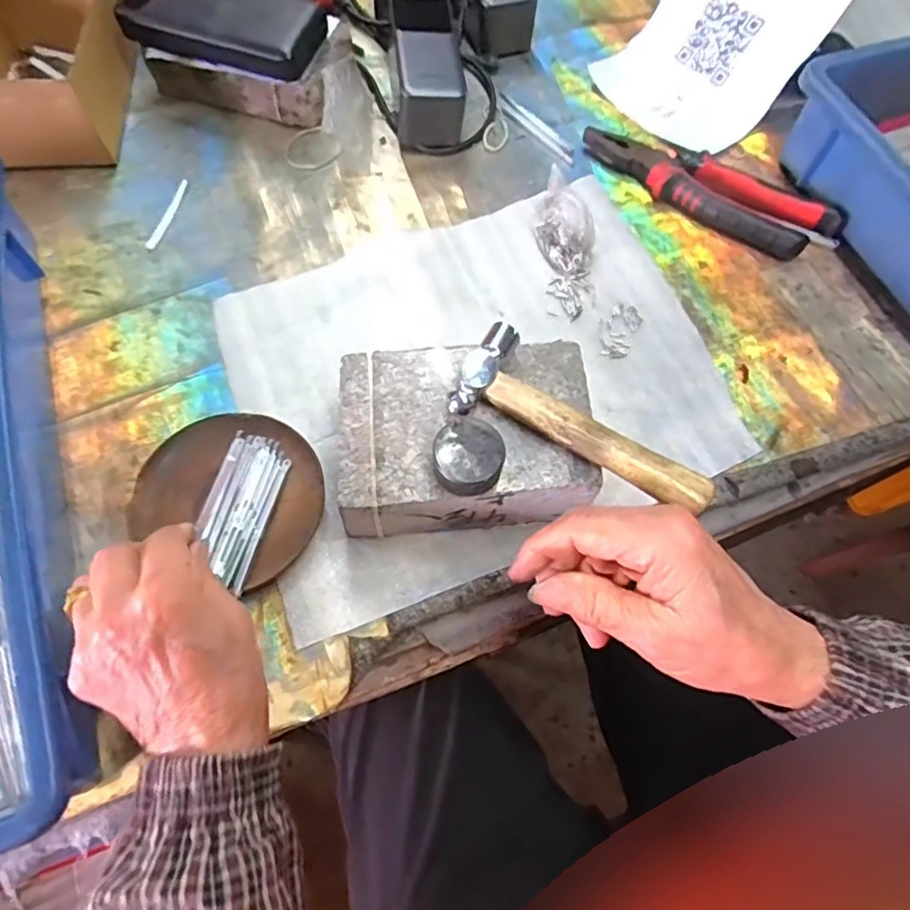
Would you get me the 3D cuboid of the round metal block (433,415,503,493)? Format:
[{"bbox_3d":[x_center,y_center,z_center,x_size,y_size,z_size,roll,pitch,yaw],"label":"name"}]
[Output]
[{"bbox_3d":[0.007,0.001,0.323,0.036,0.020,0.038,1,66,-3],"label":"round metal block"}]

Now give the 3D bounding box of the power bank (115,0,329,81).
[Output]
[{"bbox_3d":[-0.191,-0.366,0.500,0.160,0.021,0.087,19,67,5],"label":"power bank"}]

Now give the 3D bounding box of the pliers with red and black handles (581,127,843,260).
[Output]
[{"bbox_3d":[0.207,-0.224,0.499,0.210,0.022,0.053,33,69,11],"label":"pliers with red and black handles"}]

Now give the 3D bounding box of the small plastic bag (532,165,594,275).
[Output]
[{"bbox_3d":[0.086,-0.187,0.470,0.043,0.035,0.084,0,67,-2],"label":"small plastic bag"}]

